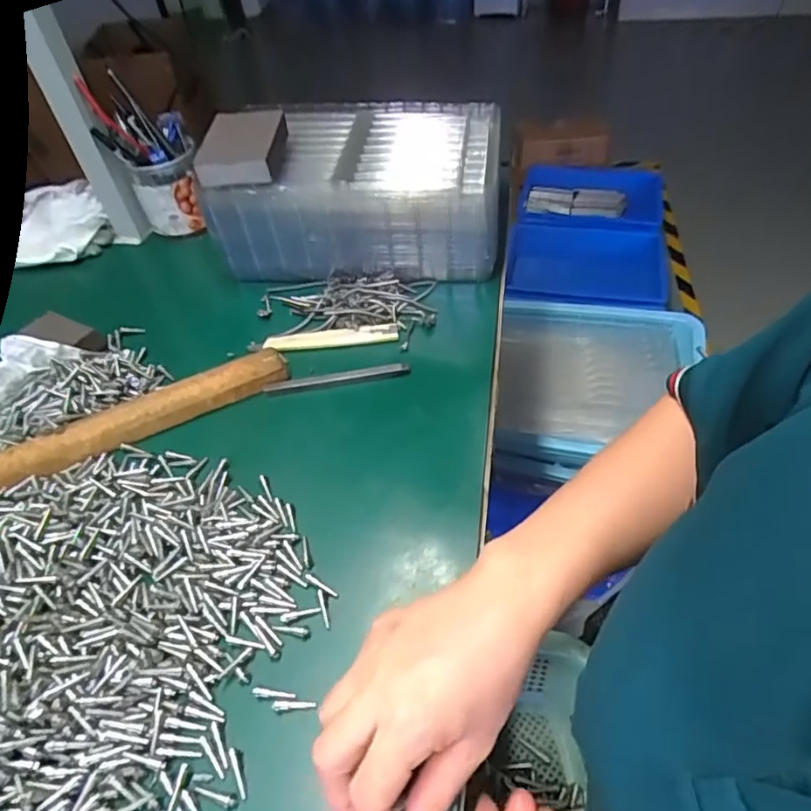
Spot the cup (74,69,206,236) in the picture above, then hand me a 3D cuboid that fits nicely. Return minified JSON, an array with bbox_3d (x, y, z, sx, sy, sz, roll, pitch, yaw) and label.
[{"bbox_3d":[-0.277,-0.272,0.626,0.087,0.143,0.084,-18,49,-12],"label":"cup"}]

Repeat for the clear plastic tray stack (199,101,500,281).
[{"bbox_3d":[-0.047,-0.224,0.595,0.277,0.116,0.172,1,50,4],"label":"clear plastic tray stack"}]

